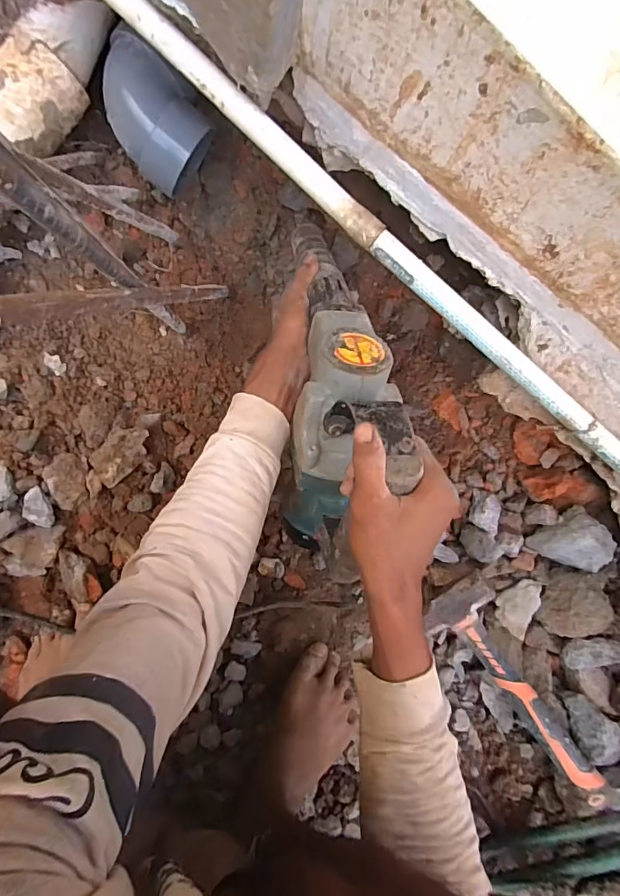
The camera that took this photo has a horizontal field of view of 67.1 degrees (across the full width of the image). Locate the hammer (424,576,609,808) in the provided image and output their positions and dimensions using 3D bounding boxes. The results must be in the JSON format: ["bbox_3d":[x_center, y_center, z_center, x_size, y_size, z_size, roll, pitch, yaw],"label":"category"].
[{"bbox_3d":[0.247,0.284,0.546,0.075,0.034,0.273,-36,82,-3],"label":"hammer"}]

